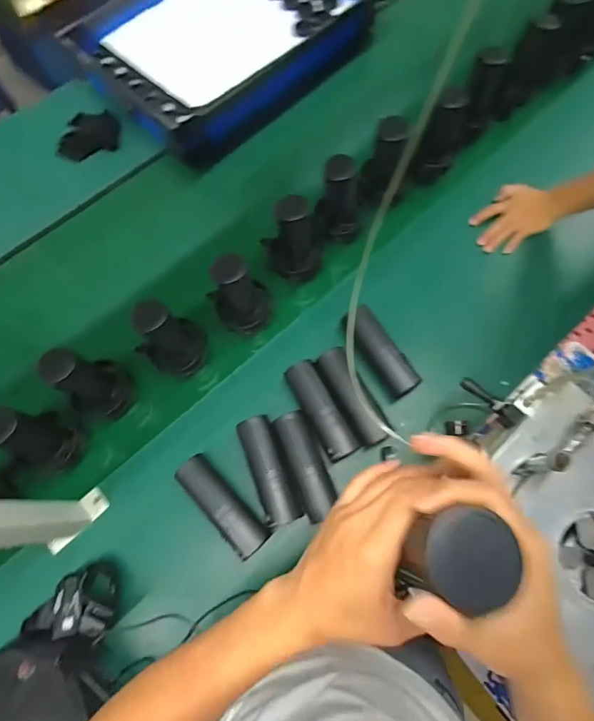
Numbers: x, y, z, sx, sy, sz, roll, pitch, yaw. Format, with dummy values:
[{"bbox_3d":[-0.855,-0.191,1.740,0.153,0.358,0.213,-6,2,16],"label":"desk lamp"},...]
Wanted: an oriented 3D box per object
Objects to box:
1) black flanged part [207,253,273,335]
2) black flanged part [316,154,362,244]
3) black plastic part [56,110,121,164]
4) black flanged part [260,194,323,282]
[{"bbox_3d":[-0.094,-0.108,0.651,0.098,0.167,0.079,-18,71,-3],"label":"black flanged part"},{"bbox_3d":[0.075,-0.284,0.708,0.086,0.151,0.076,1,71,3],"label":"black flanged part"},{"bbox_3d":[-0.460,-0.492,0.885,0.150,0.056,0.059,-22,71,-5],"label":"black plastic part"},{"bbox_3d":[-0.010,-0.210,0.682,0.101,0.154,0.084,-8,70,0],"label":"black flanged part"}]

